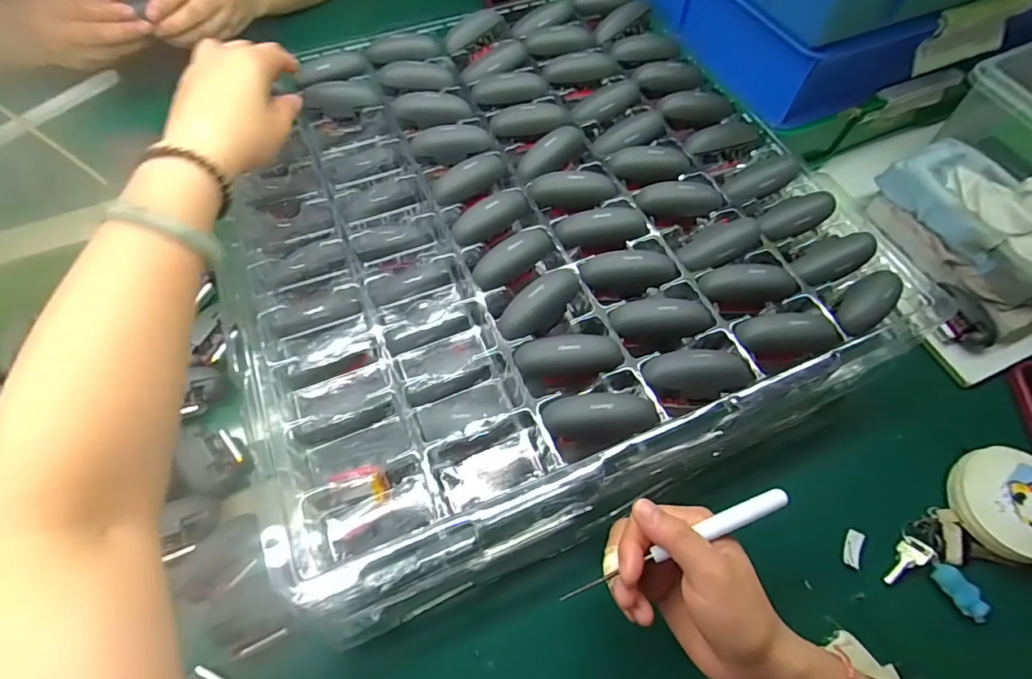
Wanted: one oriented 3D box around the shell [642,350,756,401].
[{"bbox_3d":[0.115,0.021,0.311,0.067,0.021,0.029,7,62,2],"label":"shell"}]

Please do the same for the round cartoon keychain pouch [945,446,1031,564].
[{"bbox_3d":[0.367,0.123,0.372,0.069,0.027,0.079,-14,63,-9],"label":"round cartoon keychain pouch"}]

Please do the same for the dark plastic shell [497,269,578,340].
[{"bbox_3d":[0.017,-0.026,0.335,0.066,0.019,0.027,-39,70,-19],"label":"dark plastic shell"}]

